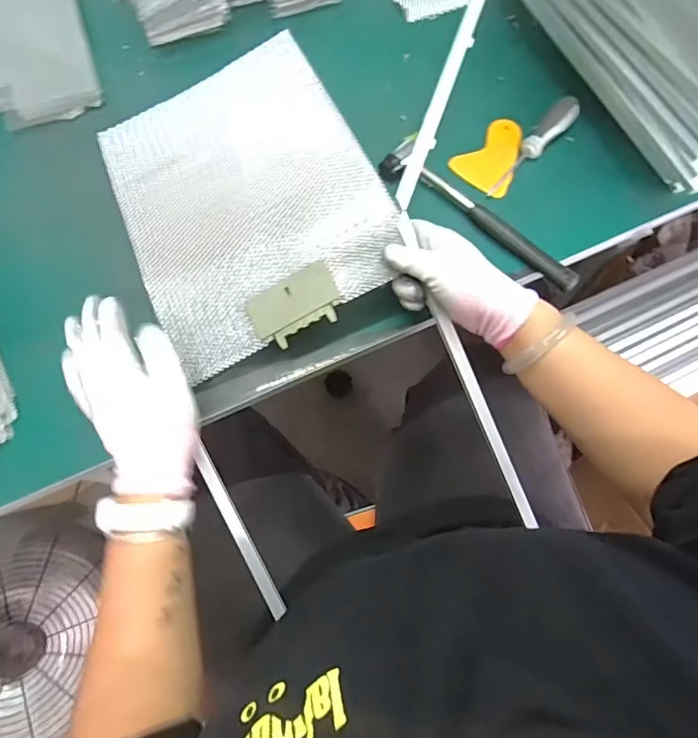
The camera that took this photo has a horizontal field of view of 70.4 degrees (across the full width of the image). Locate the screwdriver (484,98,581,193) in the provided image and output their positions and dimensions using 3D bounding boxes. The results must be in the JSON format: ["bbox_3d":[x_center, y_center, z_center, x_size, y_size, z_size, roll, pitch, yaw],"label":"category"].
[{"bbox_3d":[0.212,-0.253,0.562,0.030,0.028,0.149,38,75,11],"label":"screwdriver"}]

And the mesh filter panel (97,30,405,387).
[{"bbox_3d":[-0.108,-0.178,0.500,0.243,0.014,0.313,-29,72,4],"label":"mesh filter panel"}]

